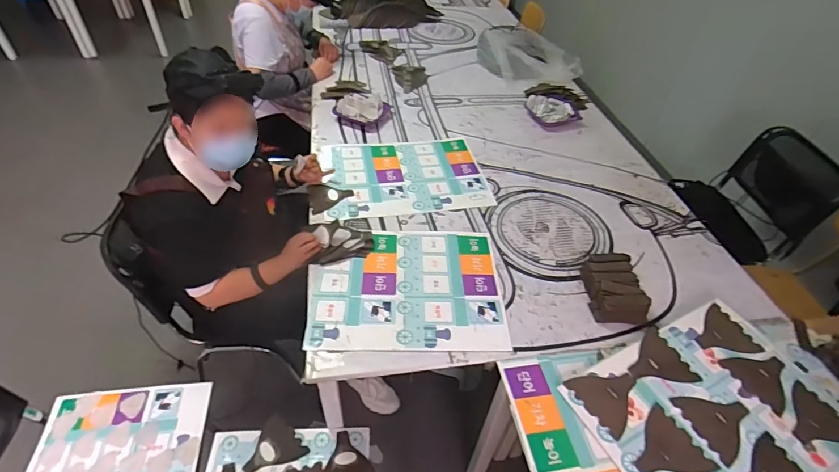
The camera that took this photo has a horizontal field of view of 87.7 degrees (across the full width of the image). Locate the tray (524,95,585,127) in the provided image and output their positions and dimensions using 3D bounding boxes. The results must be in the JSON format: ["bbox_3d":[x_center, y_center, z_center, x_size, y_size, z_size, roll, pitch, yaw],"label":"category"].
[{"bbox_3d":[0.452,-0.432,1.518,0.200,0.044,0.116,30,50,20],"label":"tray"}]

